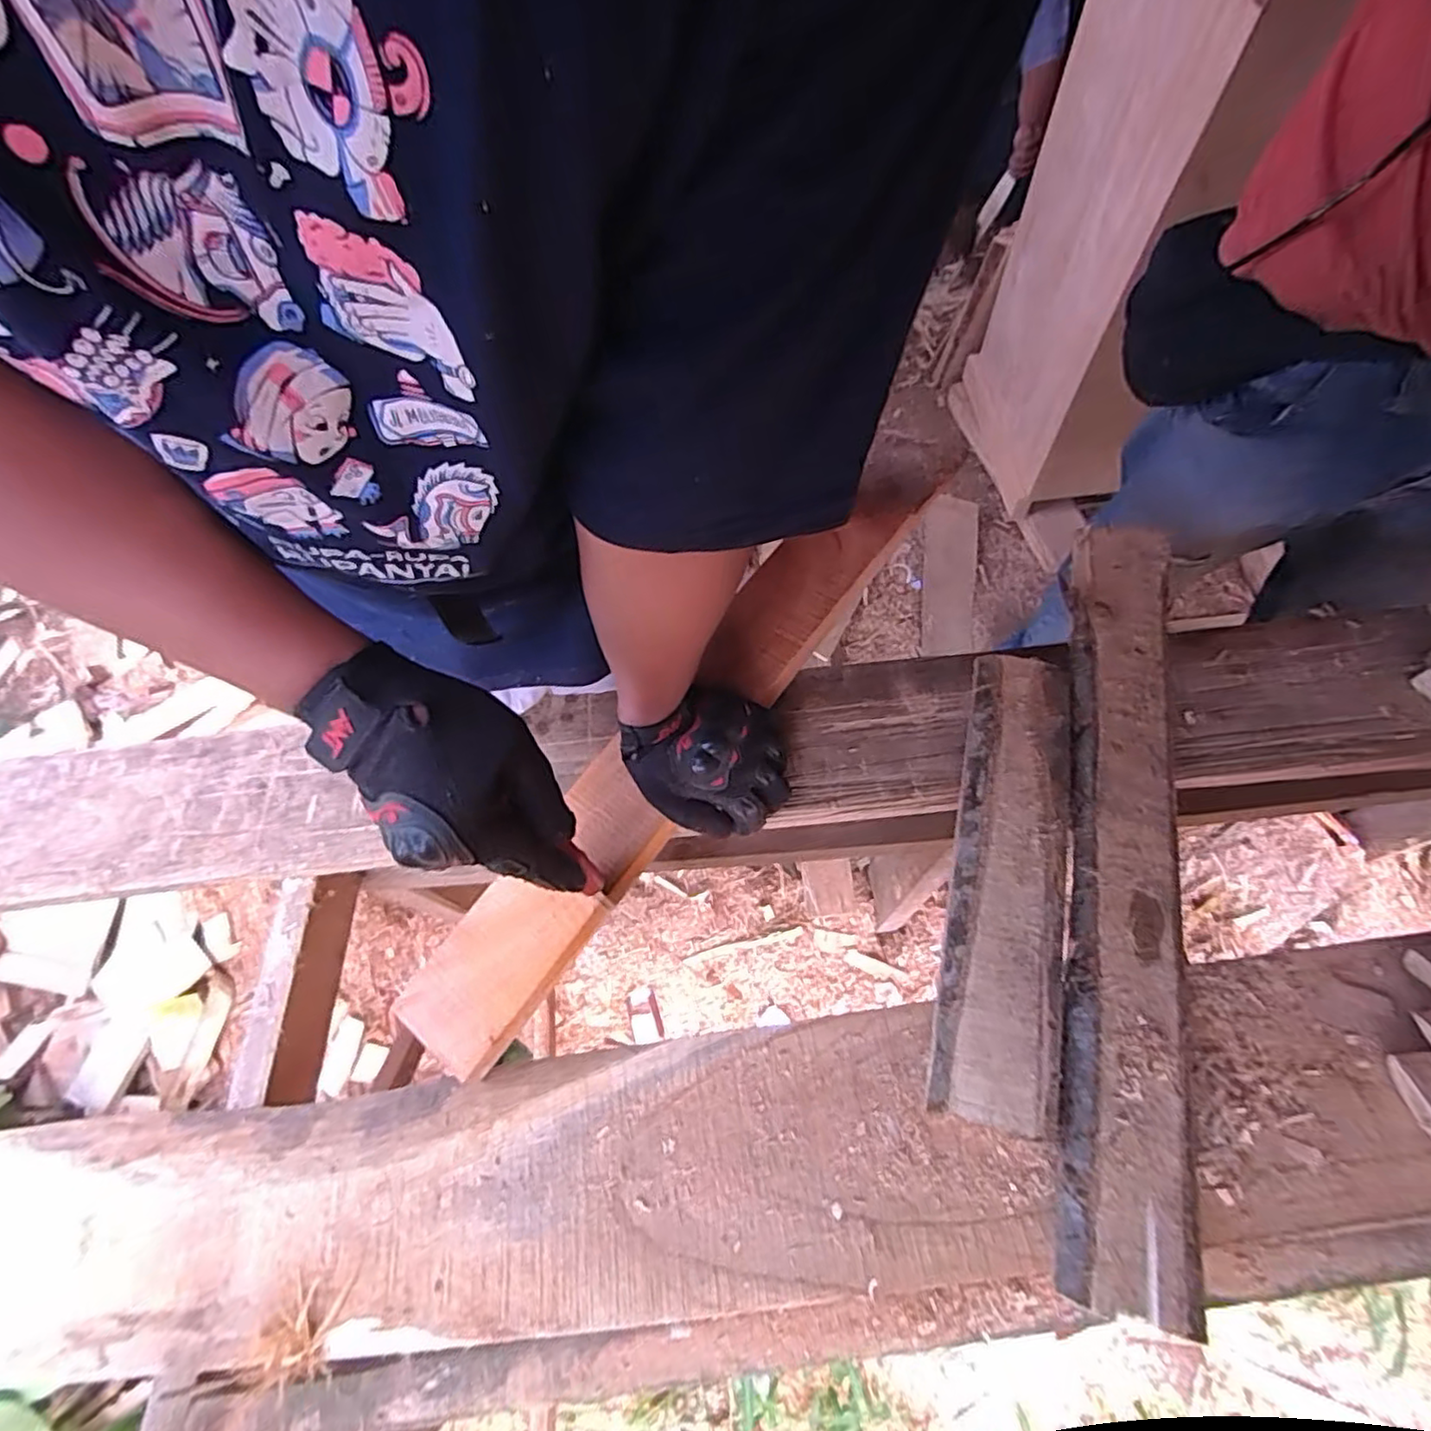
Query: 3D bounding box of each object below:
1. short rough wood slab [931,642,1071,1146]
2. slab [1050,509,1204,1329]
[{"bbox_3d":[0.245,0.118,0.547,0.085,0.025,0.387,13,65,9],"label":"short rough wood slab"},{"bbox_3d":[0.339,0.089,0.550,0.085,0.035,0.647,12,65,9],"label":"slab"}]

